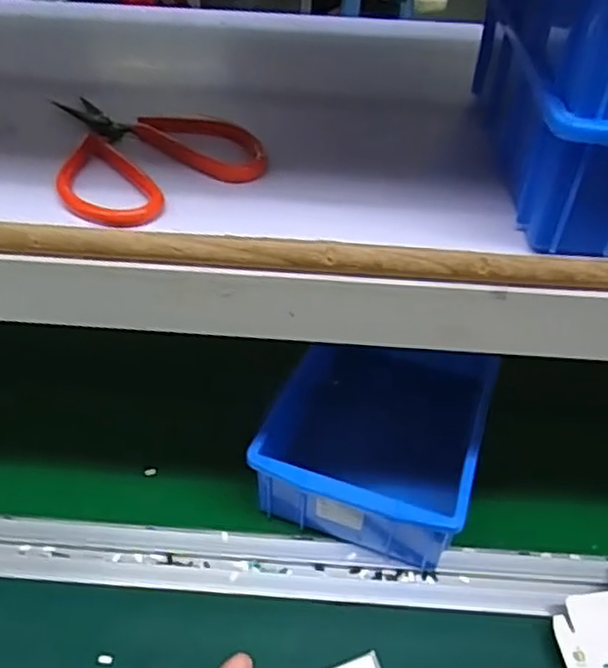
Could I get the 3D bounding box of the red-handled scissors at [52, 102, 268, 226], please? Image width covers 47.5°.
[{"bbox_3d":[-0.080,-0.094,0.346,0.096,0.015,0.111,-19,46,-23],"label":"red-handled scissors"}]

